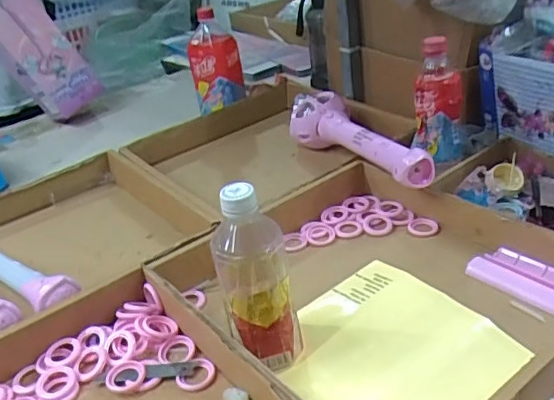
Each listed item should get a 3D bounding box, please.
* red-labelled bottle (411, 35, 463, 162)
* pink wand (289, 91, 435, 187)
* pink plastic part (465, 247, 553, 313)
[{"bbox_3d":[0.224,-0.139,0.767,0.069,0.158,0.065,3,31,17],"label":"red-labelled bottle"},{"bbox_3d":[0.110,-0.085,0.838,0.072,0.088,0.359,-19,32,-20],"label":"pink wand"},{"bbox_3d":[0.270,0.084,0.597,0.059,0.012,0.119,-28,35,-31],"label":"pink plastic part"}]

